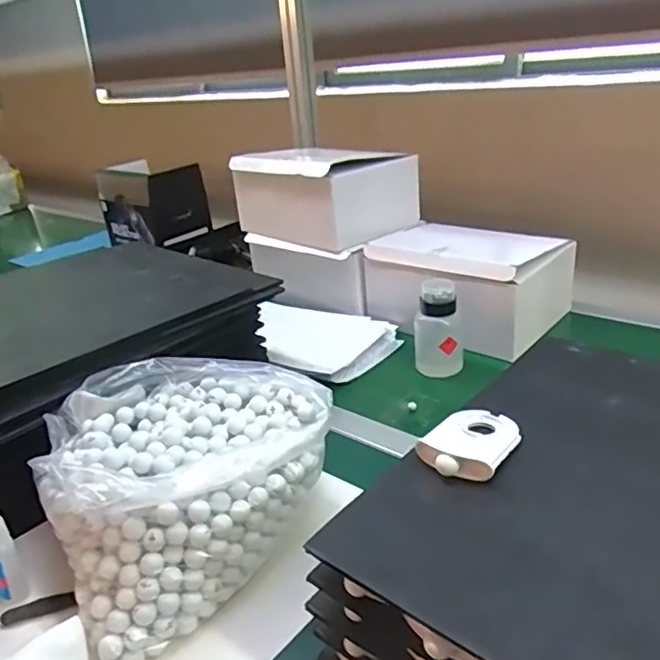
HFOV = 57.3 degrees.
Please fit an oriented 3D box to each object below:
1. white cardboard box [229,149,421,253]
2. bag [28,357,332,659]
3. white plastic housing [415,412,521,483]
[{"bbox_3d":[-0.007,-0.222,0.982,0.250,0.119,0.188,18,33,42],"label":"white cardboard box"},{"bbox_3d":[-0.124,0.122,0.521,0.231,0.120,0.197,-21,28,-31],"label":"bag"},{"bbox_3d":[0.106,0.082,0.447,0.055,0.018,0.085,13,30,36],"label":"white plastic housing"}]

